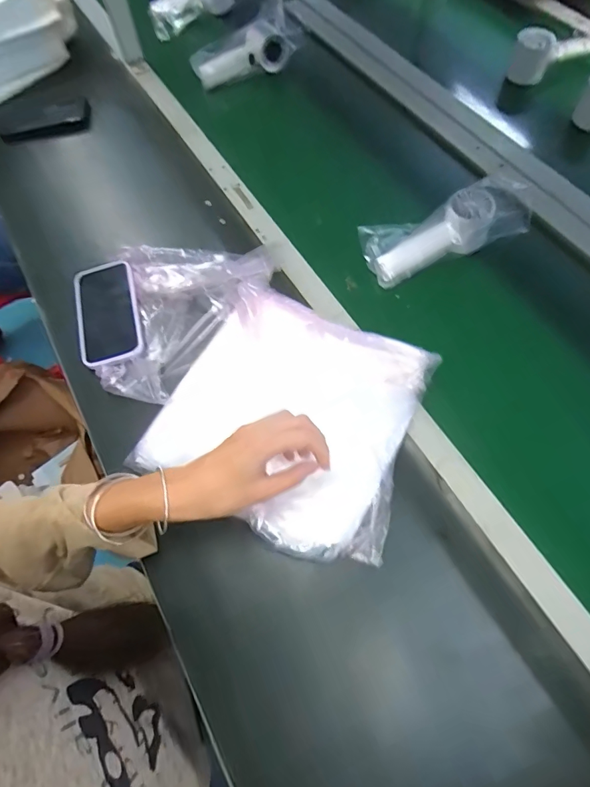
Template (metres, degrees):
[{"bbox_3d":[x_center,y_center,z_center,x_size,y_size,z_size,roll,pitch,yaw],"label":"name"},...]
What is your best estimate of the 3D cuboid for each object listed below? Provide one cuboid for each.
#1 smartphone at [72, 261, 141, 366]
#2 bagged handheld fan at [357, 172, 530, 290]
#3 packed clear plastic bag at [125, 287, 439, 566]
[{"bbox_3d":[-0.242,-0.107,0.554,0.076,0.016,0.153,-16,64,-4],"label":"smartphone"},{"bbox_3d":[0.188,-0.205,0.557,0.195,0.047,0.095,-20,63,14],"label":"bagged handheld fan"},{"bbox_3d":[-0.011,0.019,0.471,0.276,0.059,0.239,22,74,21],"label":"packed clear plastic bag"}]

